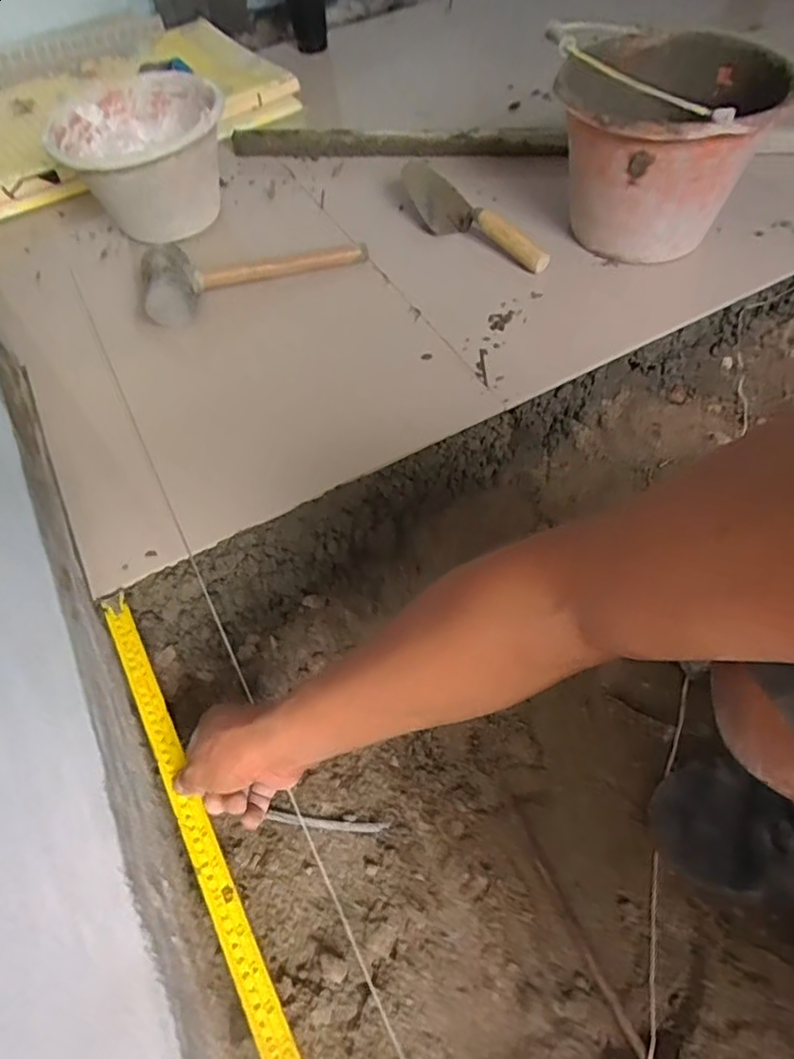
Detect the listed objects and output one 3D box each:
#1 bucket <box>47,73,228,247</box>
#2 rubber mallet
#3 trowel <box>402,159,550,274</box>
[{"bbox_3d":[-0.355,-0.527,0.892,0.221,0.143,0.213,-16,57,-6],"label":"bucket"},{"bbox_3d":[-0.186,-0.346,0.827,0.302,0.069,0.084,-13,57,-4],"label":"rubber mallet"},{"bbox_3d":[0.105,-0.439,0.872,0.073,0.058,0.263,-37,61,-18],"label":"trowel"}]

